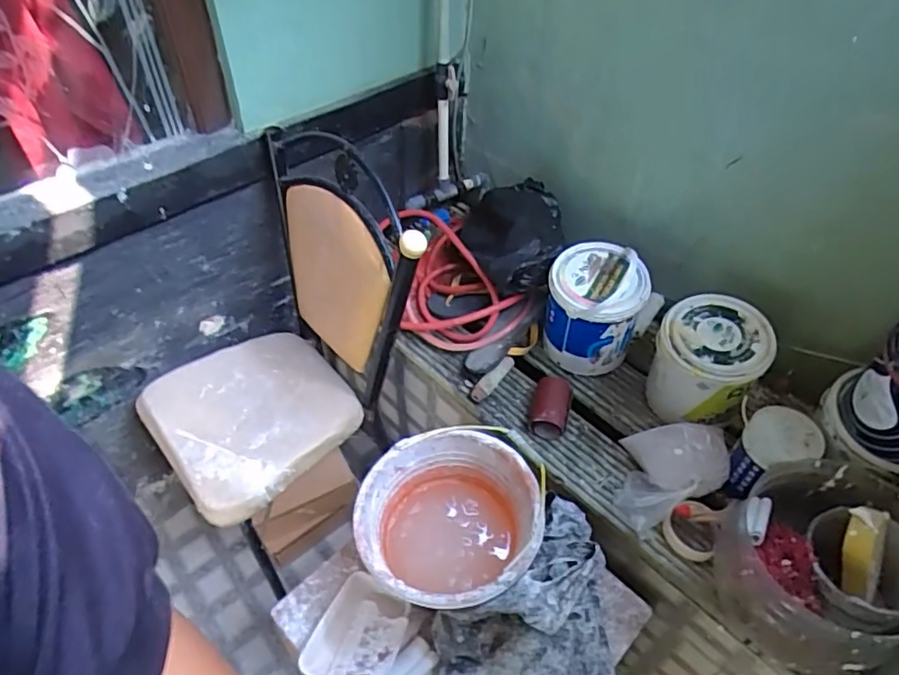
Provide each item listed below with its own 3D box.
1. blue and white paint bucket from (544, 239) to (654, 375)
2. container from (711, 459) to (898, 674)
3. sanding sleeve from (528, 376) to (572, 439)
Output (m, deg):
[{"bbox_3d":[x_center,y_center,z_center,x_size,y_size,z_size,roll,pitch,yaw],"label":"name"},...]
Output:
[{"bbox_3d":[0.273,-0.058,1.146,0.169,0.240,0.166,1,49,-2],"label":"blue and white paint bucket"},{"bbox_3d":[0.522,0.317,0.850,0.256,0.213,0.239,-31,57,-26],"label":"container"},{"bbox_3d":[0.189,0.122,1.114,0.069,0.065,0.117,14,49,9],"label":"sanding sleeve"}]

